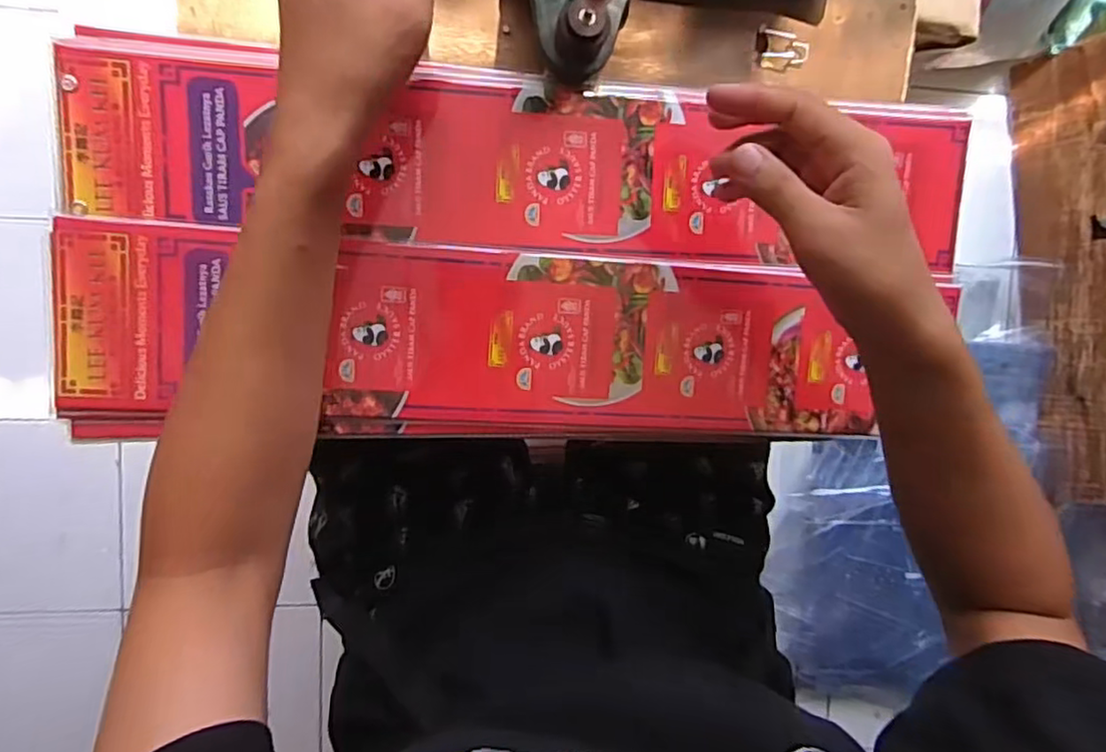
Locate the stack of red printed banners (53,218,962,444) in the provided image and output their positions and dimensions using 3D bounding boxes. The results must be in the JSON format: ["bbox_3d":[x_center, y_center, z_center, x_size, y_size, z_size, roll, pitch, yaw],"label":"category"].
[{"bbox_3d":[-0.033,-0.018,0.409,0.491,0.023,0.118,2,94,-8],"label":"stack of red printed banners"}]

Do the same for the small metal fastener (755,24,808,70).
[{"bbox_3d":[0.151,-0.217,0.434,0.036,0.007,0.024,13,92,-9],"label":"small metal fastener"}]

